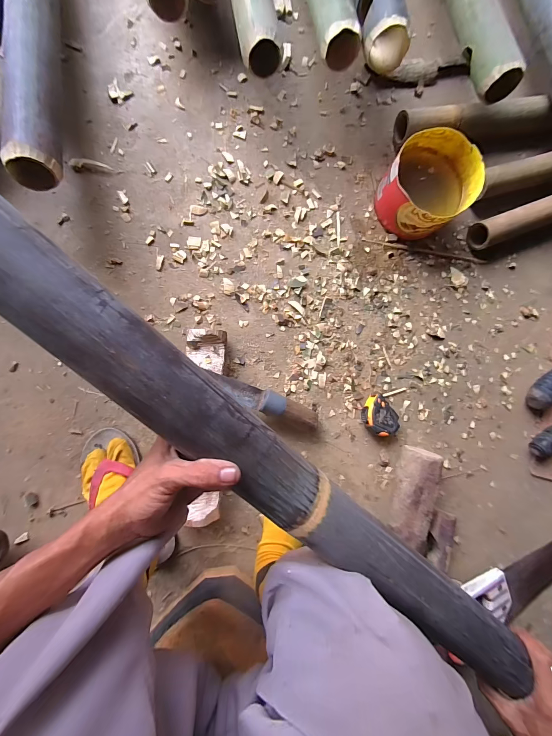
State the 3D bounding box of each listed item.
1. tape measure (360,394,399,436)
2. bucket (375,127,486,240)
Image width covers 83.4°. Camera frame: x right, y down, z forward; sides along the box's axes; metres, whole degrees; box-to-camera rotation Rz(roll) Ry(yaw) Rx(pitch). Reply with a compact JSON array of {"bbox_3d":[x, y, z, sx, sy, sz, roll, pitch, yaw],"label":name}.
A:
[{"bbox_3d":[0.195,0.090,0.571,0.077,0.037,0.067,27,86,-5],"label":"tape measure"},{"bbox_3d":[0.274,-0.331,0.572,0.154,0.098,0.144,0,88,-7],"label":"bucket"}]

